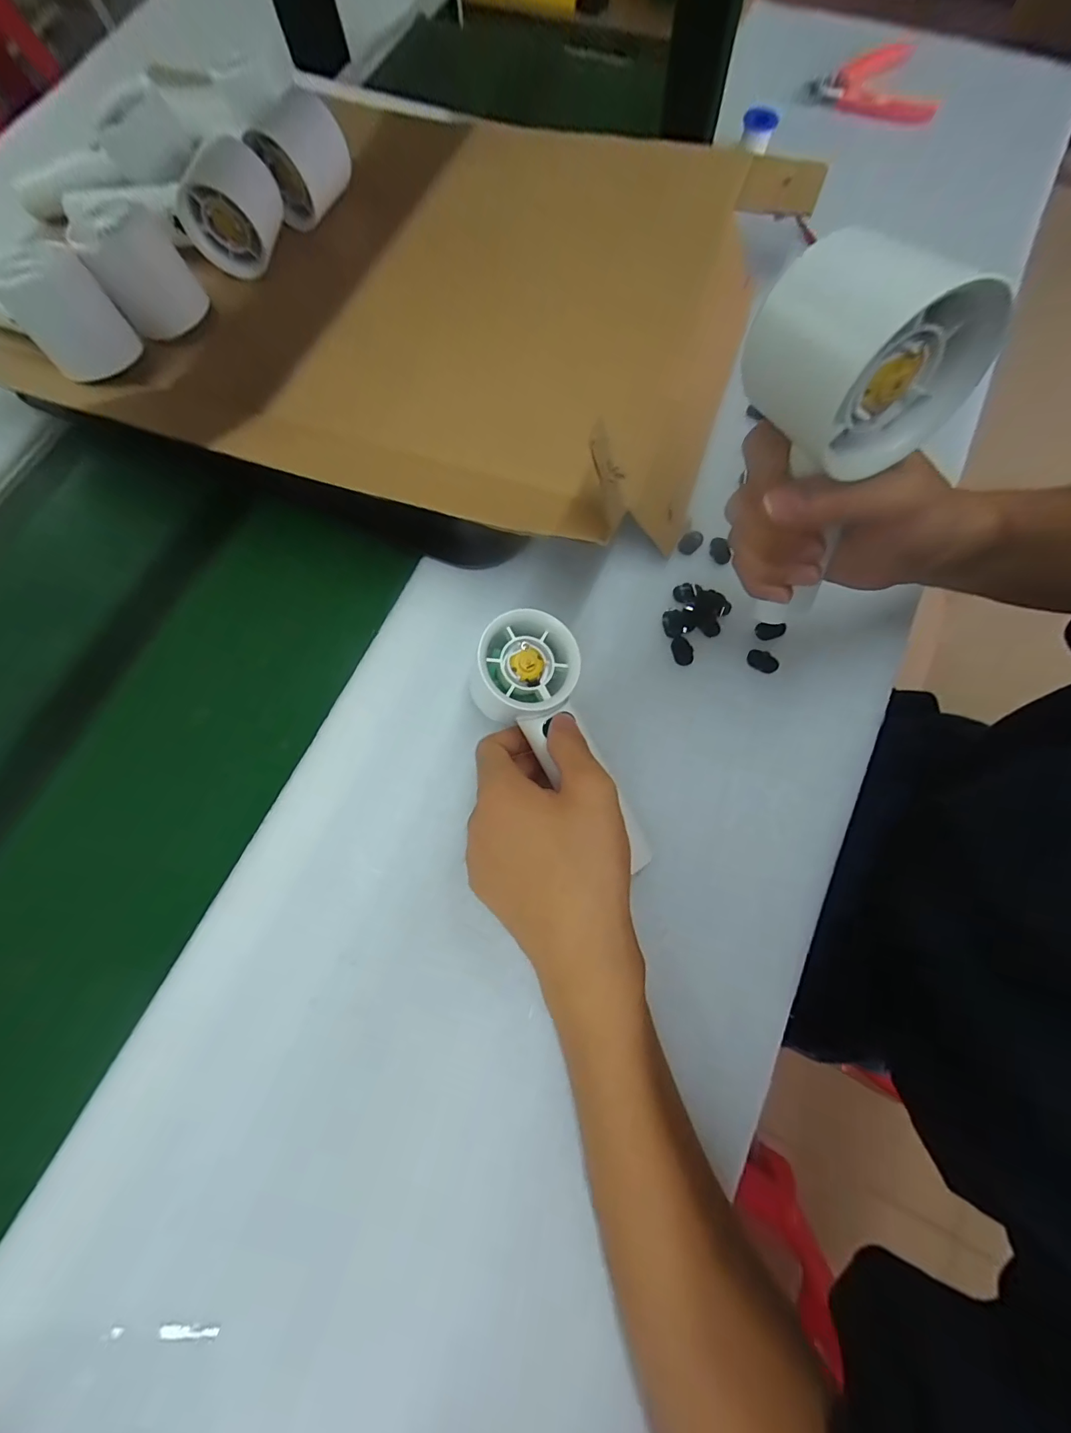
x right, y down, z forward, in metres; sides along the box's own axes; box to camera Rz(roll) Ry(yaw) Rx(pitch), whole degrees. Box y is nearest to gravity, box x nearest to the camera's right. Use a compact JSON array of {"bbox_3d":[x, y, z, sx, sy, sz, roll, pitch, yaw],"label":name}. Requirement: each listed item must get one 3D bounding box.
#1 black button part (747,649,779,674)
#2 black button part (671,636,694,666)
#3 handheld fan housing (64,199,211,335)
[{"bbox_3d":[0.148,-0.036,0.312,0.020,0.004,0.014,18,76,6],"label":"black button part"},{"bbox_3d":[0.098,-0.044,0.315,0.013,0.004,0.019,-12,75,-2],"label":"black button part"},{"bbox_3d":[-0.267,-0.301,0.326,0.045,0.061,0.043,0,75,2],"label":"handheld fan housing"}]

